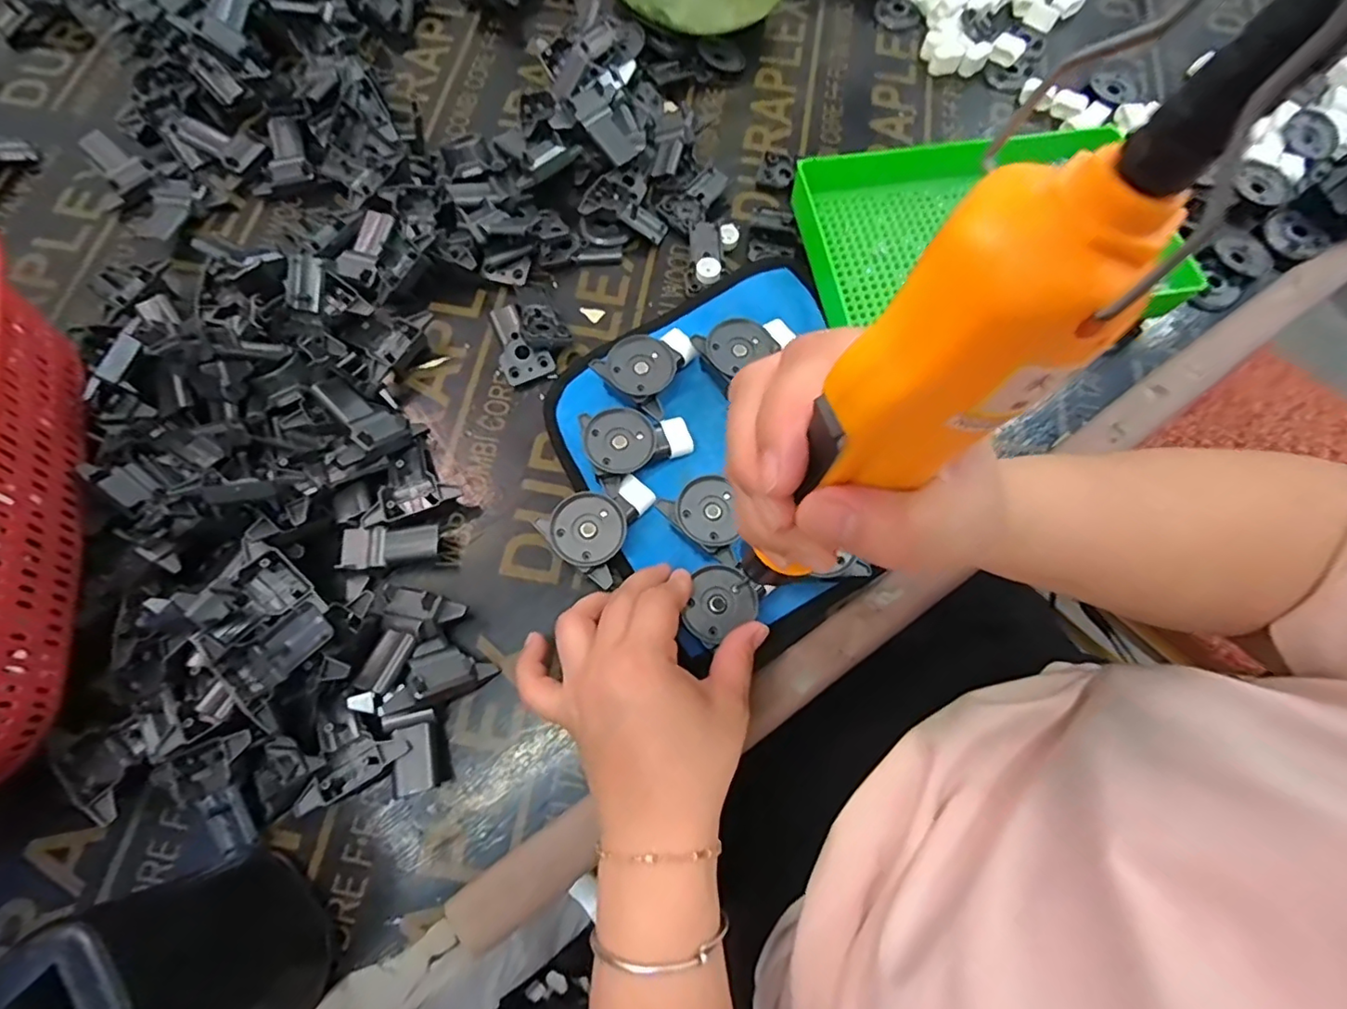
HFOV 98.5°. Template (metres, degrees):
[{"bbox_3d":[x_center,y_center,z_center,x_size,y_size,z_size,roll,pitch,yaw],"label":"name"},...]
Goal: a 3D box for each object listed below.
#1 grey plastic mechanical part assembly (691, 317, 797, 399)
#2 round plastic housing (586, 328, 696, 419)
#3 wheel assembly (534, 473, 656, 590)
[{"bbox_3d":[0.050,-0.105,0.380,0.066,0.018,0.043,-27,75,-9],"label":"grey plastic mechanical part assembly"},{"bbox_3d":[-0.017,-0.093,0.376,0.052,0.024,0.064,32,74,9],"label":"round plastic housing"},{"bbox_3d":[-0.039,0.011,0.344,0.049,0.028,0.064,40,76,11],"label":"wheel assembly"}]

